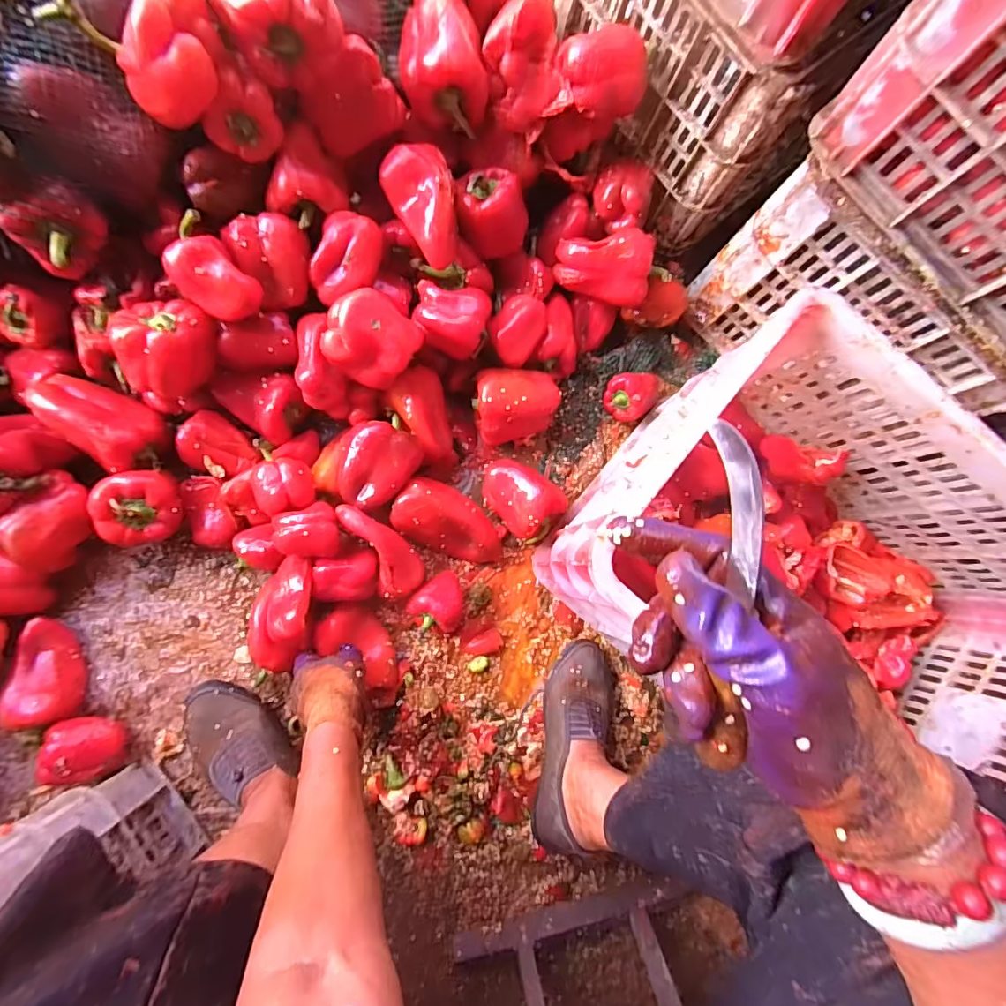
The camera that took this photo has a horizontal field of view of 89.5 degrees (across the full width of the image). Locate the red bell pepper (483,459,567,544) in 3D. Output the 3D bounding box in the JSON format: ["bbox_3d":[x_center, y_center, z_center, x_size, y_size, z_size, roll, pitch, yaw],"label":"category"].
[{"bbox_3d":[0.020,-0.003,0.667,0.110,0.079,0.075,34,81,-3],"label":"red bell pepper"}]

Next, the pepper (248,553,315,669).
[{"bbox_3d":[-0.261,0.129,0.593,0.074,0.079,0.135,9,82,-6],"label":"pepper"}]

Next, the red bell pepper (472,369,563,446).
[{"bbox_3d":[0.021,-0.130,0.671,0.122,0.088,0.089,-13,85,-9],"label":"red bell pepper"}]

